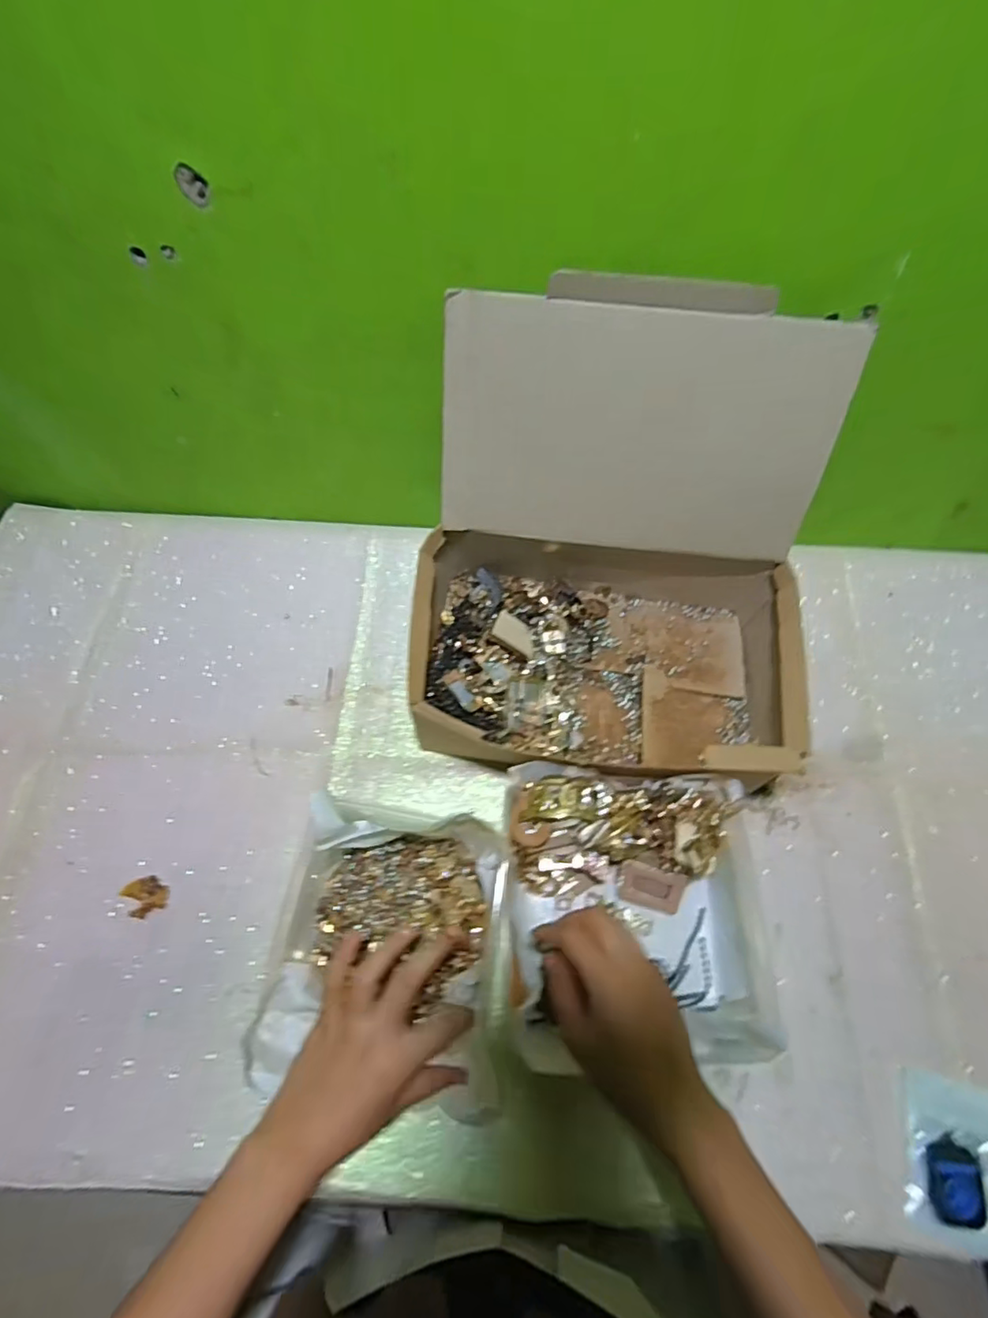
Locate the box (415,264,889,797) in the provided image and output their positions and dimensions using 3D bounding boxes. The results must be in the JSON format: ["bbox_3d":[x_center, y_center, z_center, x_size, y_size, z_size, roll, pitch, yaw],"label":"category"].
[{"bbox_3d":[0.100,-0.073,0.499,0.334,0.275,0.311,2,65,2],"label":"box"}]

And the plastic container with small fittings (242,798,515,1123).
[{"bbox_3d":[-0.077,0.214,0.443,0.168,0.078,0.194,6,65,3],"label":"plastic container with small fittings"}]

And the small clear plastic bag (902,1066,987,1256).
[{"bbox_3d":[0.339,0.368,0.438,0.063,0.010,0.100,16,66,8],"label":"small clear plastic bag"}]

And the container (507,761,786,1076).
[{"bbox_3d":[0.114,0.197,0.474,0.198,0.083,0.202,-1,65,0],"label":"container"}]

